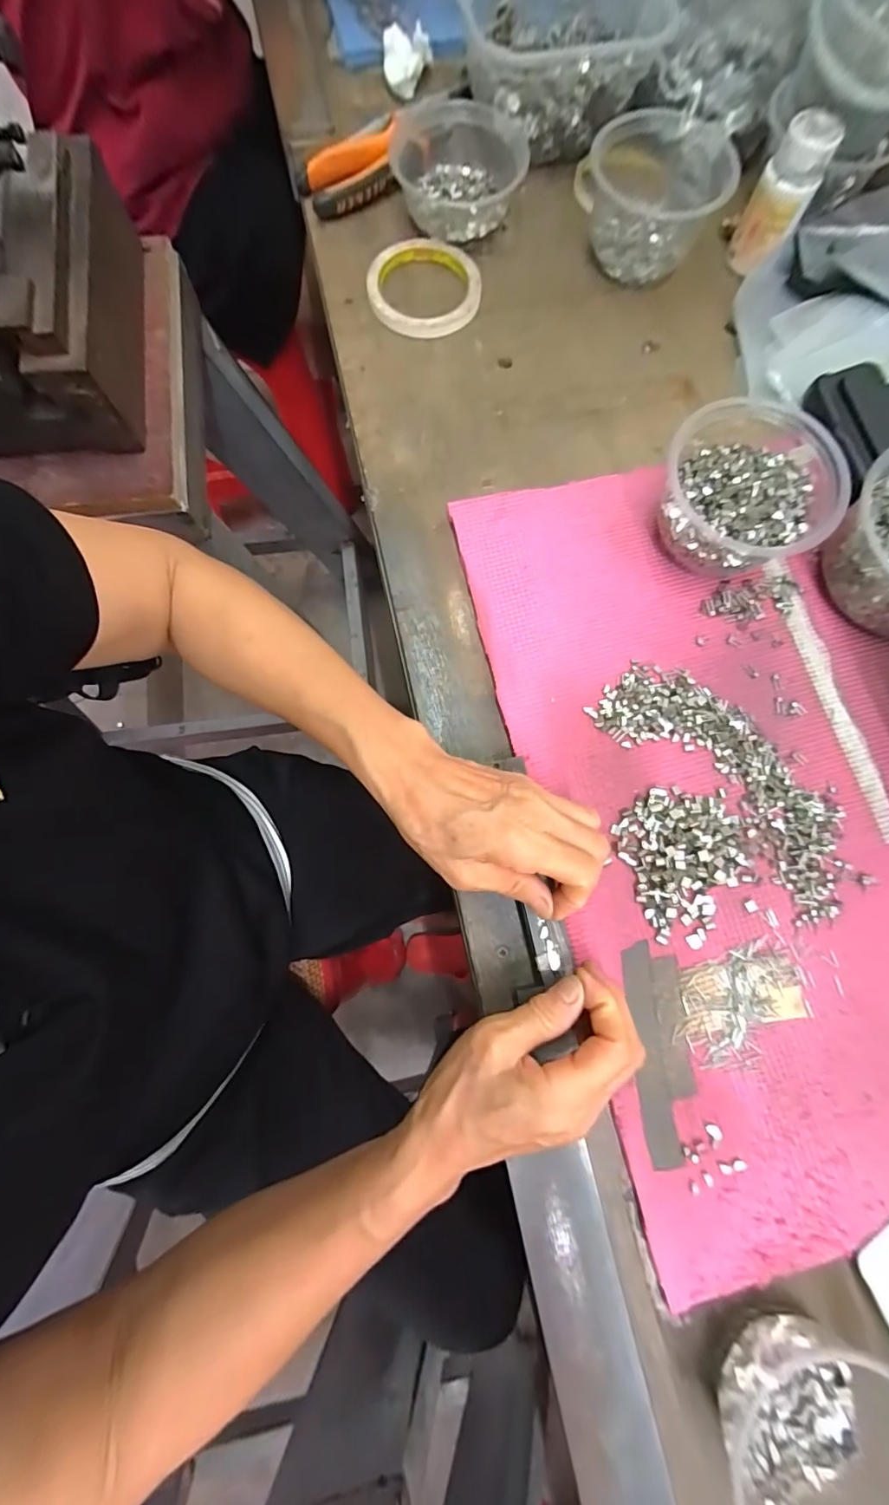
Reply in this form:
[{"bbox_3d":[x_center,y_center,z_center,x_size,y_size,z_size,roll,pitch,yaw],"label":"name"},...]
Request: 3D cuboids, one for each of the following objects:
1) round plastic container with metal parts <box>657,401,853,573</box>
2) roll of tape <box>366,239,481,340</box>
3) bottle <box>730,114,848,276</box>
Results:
[{"bbox_3d":[0.210,-0.183,0.347,0.110,0.062,0.114,0,78,1],"label":"round plastic container with metal parts"},{"bbox_3d":[-0.017,-0.407,0.428,0.097,0.013,0.095,0,78,1],"label":"roll of tape"},{"bbox_3d":[0.277,-0.458,0.403,0.046,0.076,0.049,27,79,6],"label":"bottle"}]

